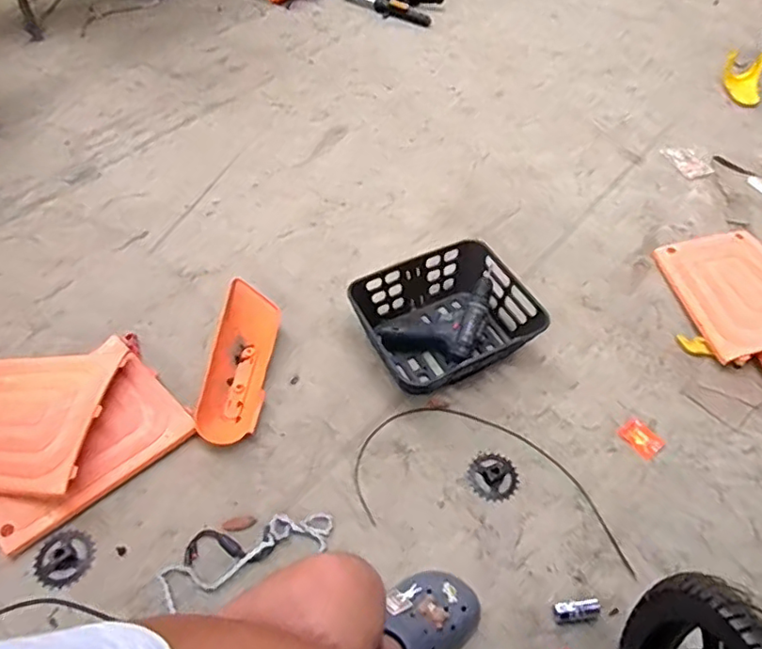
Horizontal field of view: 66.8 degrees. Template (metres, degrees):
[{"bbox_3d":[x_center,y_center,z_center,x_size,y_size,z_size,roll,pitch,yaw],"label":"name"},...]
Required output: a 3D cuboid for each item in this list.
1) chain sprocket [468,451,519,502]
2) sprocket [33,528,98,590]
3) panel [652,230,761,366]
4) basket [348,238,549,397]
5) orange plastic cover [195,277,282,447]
[{"bbox_3d":[0.193,0.262,0.993,0.083,0.008,0.086,1,54,-2],"label":"chain sprocket"},{"bbox_3d":[-0.482,0.358,0.883,0.085,0.009,0.082,1,54,-2],"label":"sprocket"},{"bbox_3d":[0.759,-0.076,1.226,0.248,0.019,0.317,-11,51,-2],"label":"panel"},{"bbox_3d":[0.128,-0.010,1.137,0.311,0.115,0.264,-23,58,-18],"label":"basket"},{"bbox_3d":[-0.266,0.070,1.090,0.113,0.057,0.325,5,54,1],"label":"orange plastic cover"}]

